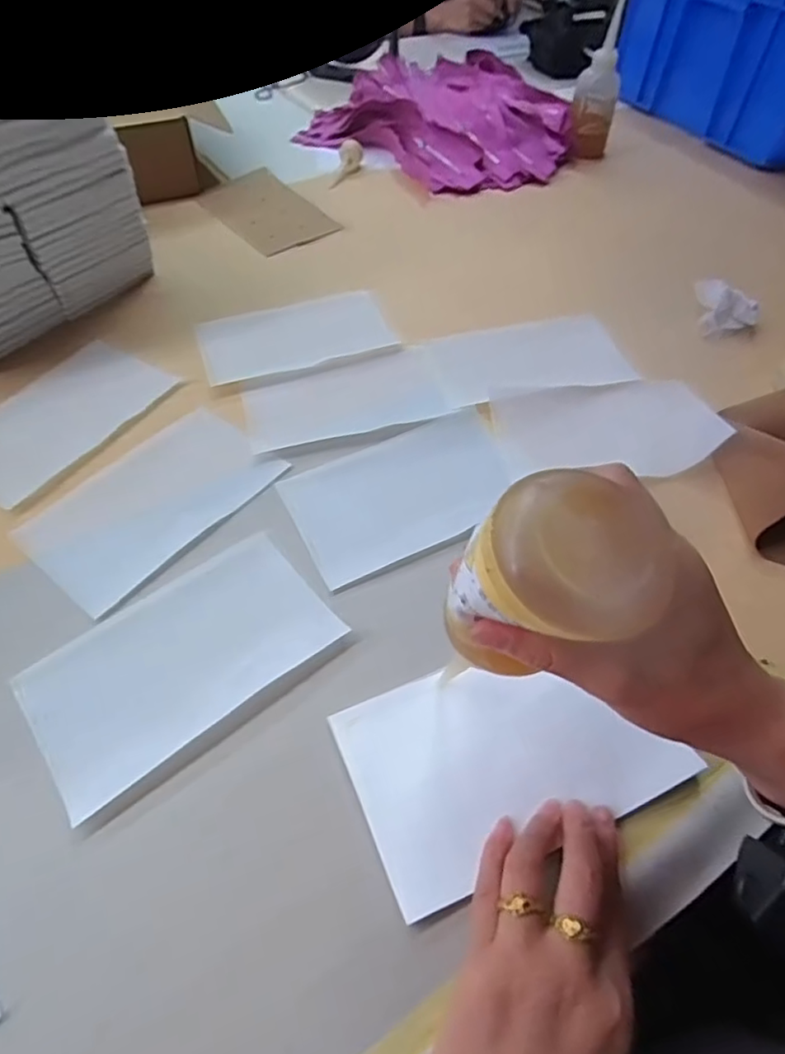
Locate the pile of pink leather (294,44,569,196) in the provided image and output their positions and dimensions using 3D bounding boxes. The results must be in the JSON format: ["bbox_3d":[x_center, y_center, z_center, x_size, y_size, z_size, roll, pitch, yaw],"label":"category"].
[{"bbox_3d":[0.121,-0.602,0.855,0.343,0.058,0.409,37,60,22],"label":"pile of pink leather"}]

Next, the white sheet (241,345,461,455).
[{"bbox_3d":[-0.040,-0.111,0.515,0.171,0.007,0.086,-16,55,-14],"label":"white sheet"}]

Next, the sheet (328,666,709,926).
[{"bbox_3d":[0.063,0.123,0.334,0.169,0.010,0.110,-21,55,-11],"label":"sheet"}]

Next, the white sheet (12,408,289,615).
[{"bbox_3d":[-0.178,-0.023,0.447,0.102,0.006,0.174,34,59,21],"label":"white sheet"}]

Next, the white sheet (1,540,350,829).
[{"bbox_3d":[-0.132,0.080,0.374,0.179,0.008,0.103,-33,61,-24],"label":"white sheet"}]

